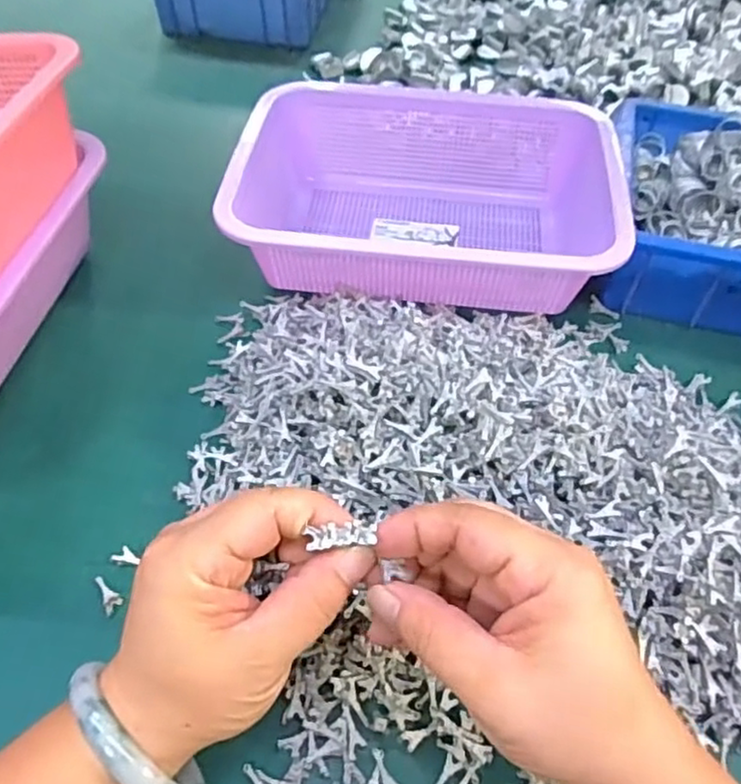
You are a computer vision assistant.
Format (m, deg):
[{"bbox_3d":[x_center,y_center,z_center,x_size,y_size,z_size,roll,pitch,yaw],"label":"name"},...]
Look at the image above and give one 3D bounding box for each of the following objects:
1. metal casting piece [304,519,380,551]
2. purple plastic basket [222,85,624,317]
[{"bbox_3d":[-0.010,0.052,0.241,0.024,0.005,0.008,-4,50,-3],"label":"metal casting piece"},{"bbox_3d":[0.041,-0.157,0.511,0.263,0.082,0.209,6,50,3],"label":"purple plastic basket"}]

